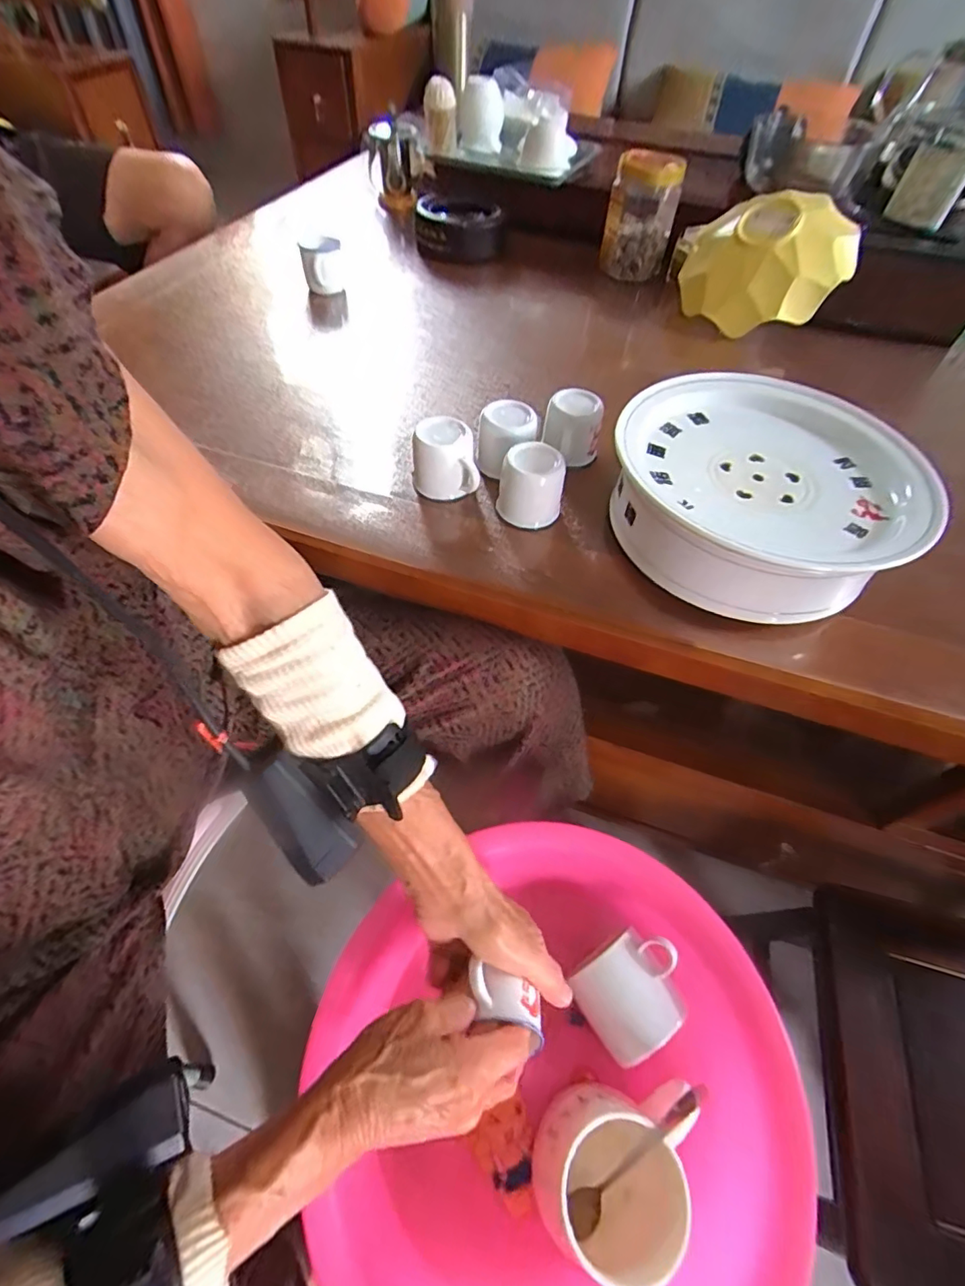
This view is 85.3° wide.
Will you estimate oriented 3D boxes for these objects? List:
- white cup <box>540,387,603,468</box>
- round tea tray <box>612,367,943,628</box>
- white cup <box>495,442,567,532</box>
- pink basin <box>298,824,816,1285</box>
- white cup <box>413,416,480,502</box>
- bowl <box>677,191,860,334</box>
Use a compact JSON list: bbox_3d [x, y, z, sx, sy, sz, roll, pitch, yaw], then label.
[{"bbox_3d":[0.084,-0.199,0.492,0.052,0.052,0.055,1,55,-2],"label":"white cup"},{"bbox_3d":[0.205,-0.120,0.422,0.196,0.086,0.215,1,55,-2],"label":"round tea tray"},{"bbox_3d":[0.040,-0.131,0.438,0.054,0.054,0.052,1,55,-2],"label":"white cup"},{"bbox_3d":[0.035,0.300,0.370,0.282,0.096,0.304,1,55,-2],"label":"pink basin"},{"bbox_3d":[-0.032,-0.158,0.454,0.057,0.055,0.053,1,55,-2],"label":"white cup"},{"bbox_3d":[0.358,-0.485,0.665,0.189,0.106,0.176,16,56,9],"label":"bowl"}]

